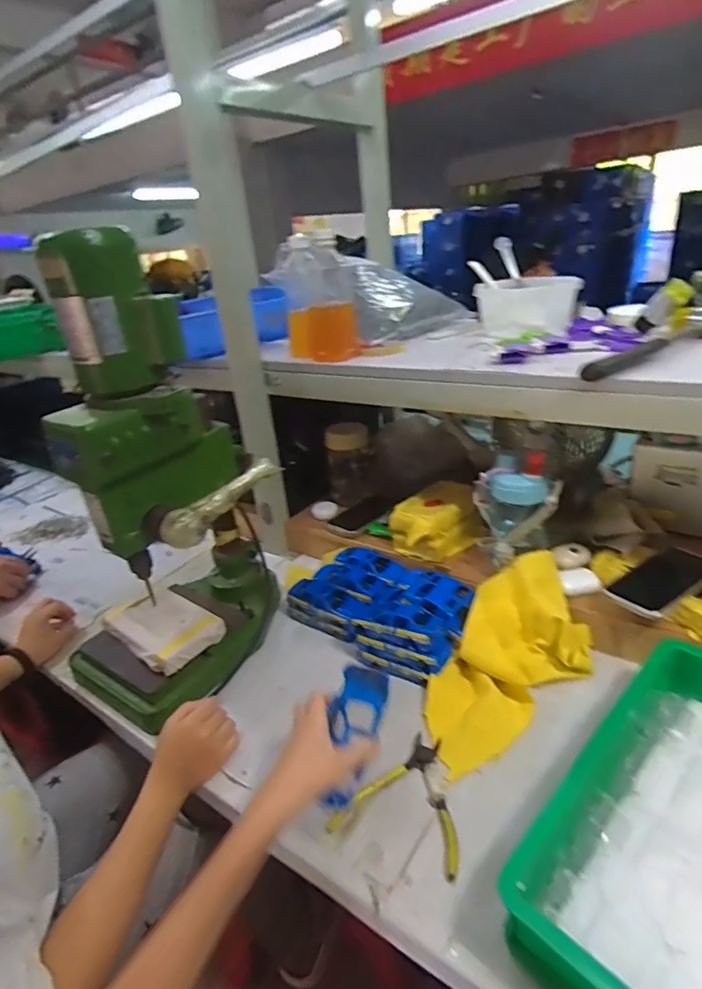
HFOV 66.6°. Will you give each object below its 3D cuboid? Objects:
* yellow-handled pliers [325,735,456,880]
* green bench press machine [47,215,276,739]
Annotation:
[{"bbox_3d":[0.063,0.310,0.563,0.127,0.014,0.133,6,28,24],"label":"yellow-handled pliers"},{"bbox_3d":[-0.264,-0.022,0.699,0.208,0.542,0.281,11,31,32],"label":"green bench press machine"}]

